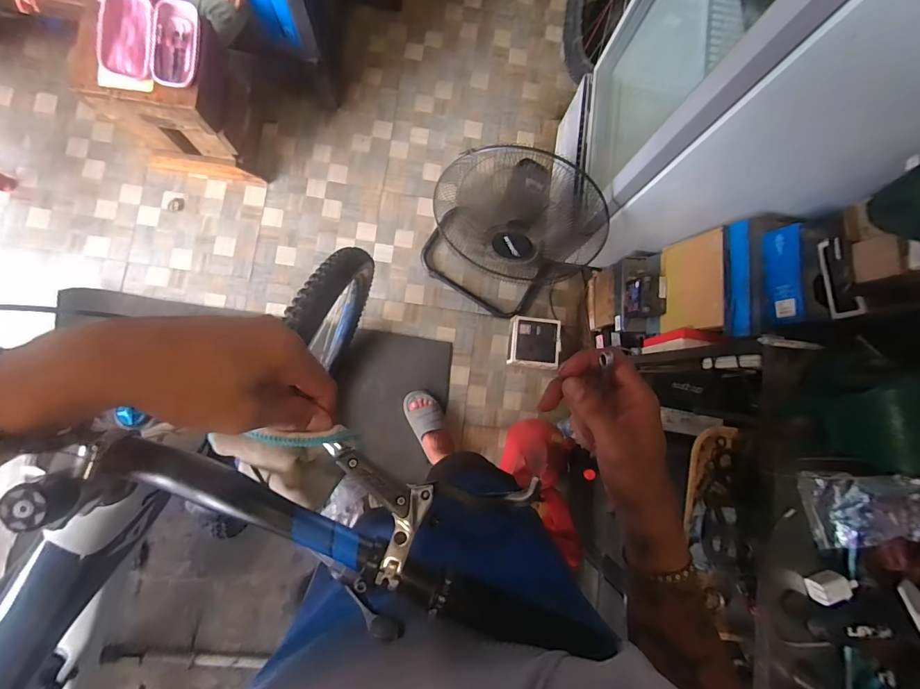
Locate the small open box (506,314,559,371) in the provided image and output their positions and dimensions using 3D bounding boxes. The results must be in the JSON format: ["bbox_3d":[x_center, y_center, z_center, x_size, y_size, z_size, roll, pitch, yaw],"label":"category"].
[{"bbox_3d":[0.271,-0.006,1.498,0.183,0.080,0.174,6,84,-5],"label":"small open box"}]

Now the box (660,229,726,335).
[{"bbox_3d":[0.617,-0.163,1.113,0.037,0.234,0.251,4,84,-6],"label":"box"}]

